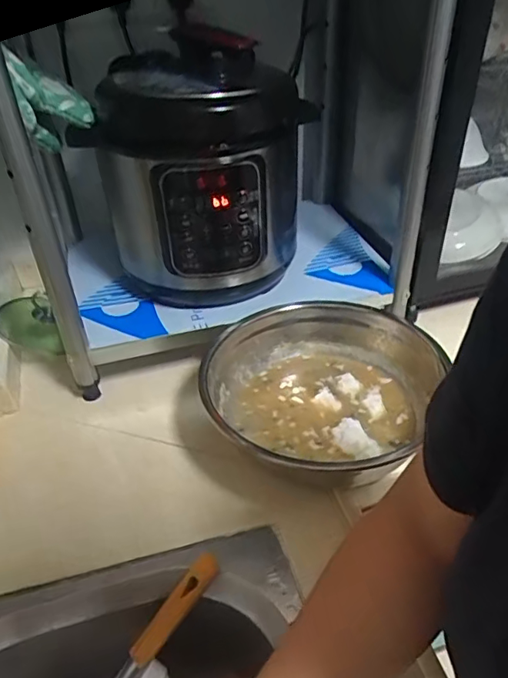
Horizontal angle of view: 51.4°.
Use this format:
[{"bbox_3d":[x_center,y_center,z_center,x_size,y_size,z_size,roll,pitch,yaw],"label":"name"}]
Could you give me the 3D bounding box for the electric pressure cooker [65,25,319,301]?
[{"bbox_3d":[-0.070,-0.230,0.747,0.289,0.301,0.257,-8,38,-7],"label":"electric pressure cooker"}]

